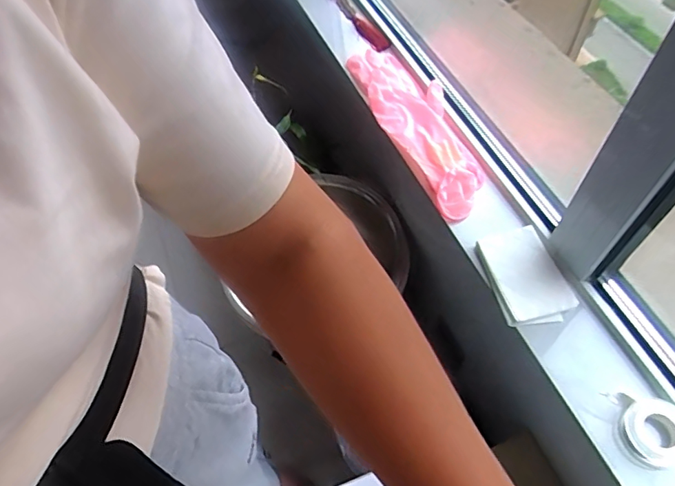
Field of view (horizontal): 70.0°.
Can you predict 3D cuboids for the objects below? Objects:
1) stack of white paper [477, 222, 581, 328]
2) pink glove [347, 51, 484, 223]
[{"bbox_3d":[0.257,0.042,0.659,0.094,0.013,0.138,-11,58,-3],"label":"stack of white paper"},{"bbox_3d":[0.140,-0.214,0.810,0.117,0.032,0.396,-19,59,-8],"label":"pink glove"}]

